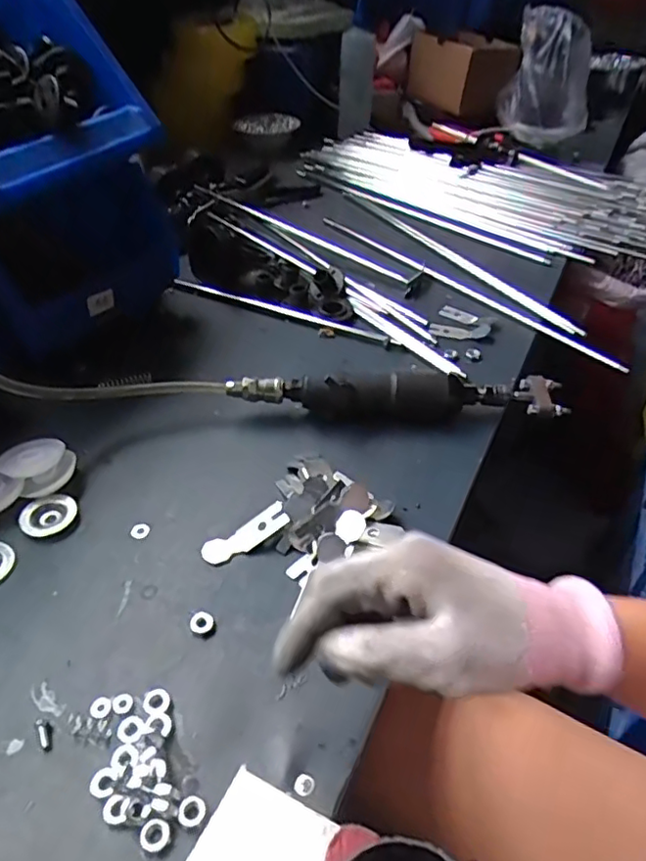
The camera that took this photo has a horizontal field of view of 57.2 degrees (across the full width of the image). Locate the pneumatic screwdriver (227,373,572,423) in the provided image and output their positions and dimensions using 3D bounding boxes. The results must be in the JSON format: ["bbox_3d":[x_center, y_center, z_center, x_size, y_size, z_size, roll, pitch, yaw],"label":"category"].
[{"bbox_3d":[0.062,-0.032,0.518,0.288,0.041,0.050,2,41,2],"label":"pneumatic screwdriver"}]

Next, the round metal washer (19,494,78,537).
[{"bbox_3d":[-0.204,0.062,0.439,0.039,0.006,0.035,-12,43,-13],"label":"round metal washer"}]

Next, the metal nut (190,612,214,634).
[{"bbox_3d":[-0.076,0.120,0.370,0.014,0.004,0.015,0,42,0],"label":"metal nut"}]

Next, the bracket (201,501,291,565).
[{"bbox_3d":[-0.054,0.074,0.420,0.064,0.006,0.022,-29,50,-6],"label":"bracket"}]

